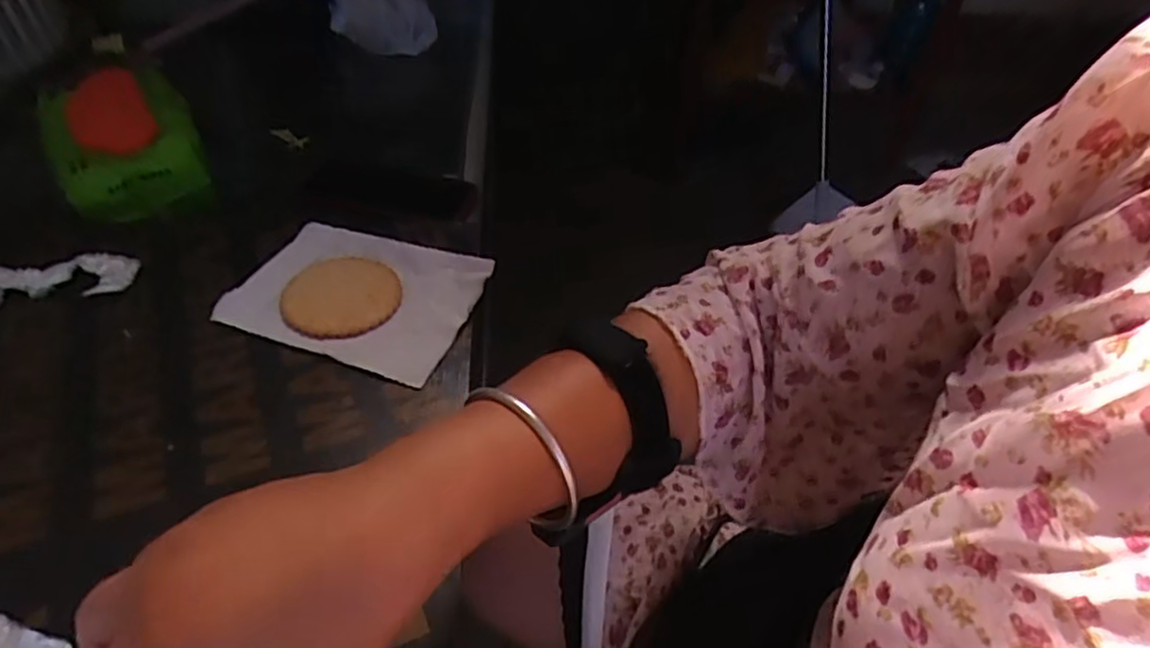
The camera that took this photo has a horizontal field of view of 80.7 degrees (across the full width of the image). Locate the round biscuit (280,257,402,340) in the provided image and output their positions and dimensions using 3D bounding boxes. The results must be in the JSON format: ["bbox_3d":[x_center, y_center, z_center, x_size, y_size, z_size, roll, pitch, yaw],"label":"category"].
[{"bbox_3d":[-0.158,-0.021,0.458,0.074,0.007,0.077,-8,45,-14],"label":"round biscuit"}]

